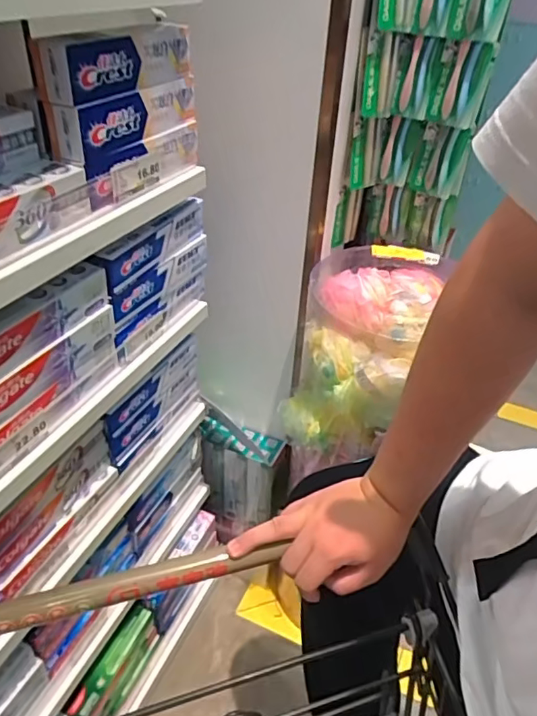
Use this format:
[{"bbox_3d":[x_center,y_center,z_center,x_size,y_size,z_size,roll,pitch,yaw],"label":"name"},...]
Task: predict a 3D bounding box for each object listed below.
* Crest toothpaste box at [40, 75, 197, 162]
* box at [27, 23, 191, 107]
[{"bbox_3d":[-0.169,-0.299,0.652,0.046,0.055,0.240,18,40,17],"label":"Crest toothpaste box"},{"bbox_3d":[-0.167,-0.347,0.618,0.051,0.062,0.238,19,40,19],"label":"box"}]

